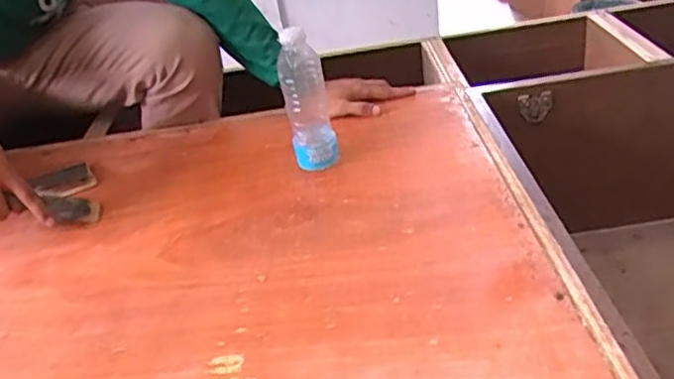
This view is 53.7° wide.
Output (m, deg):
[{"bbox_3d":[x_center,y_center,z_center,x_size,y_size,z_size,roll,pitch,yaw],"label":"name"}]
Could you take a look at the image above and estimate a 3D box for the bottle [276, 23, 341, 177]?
[{"bbox_3d":[-0.036,-0.110,0.828,0.055,0.185,0.052,-10,32,-3],"label":"bottle"}]

